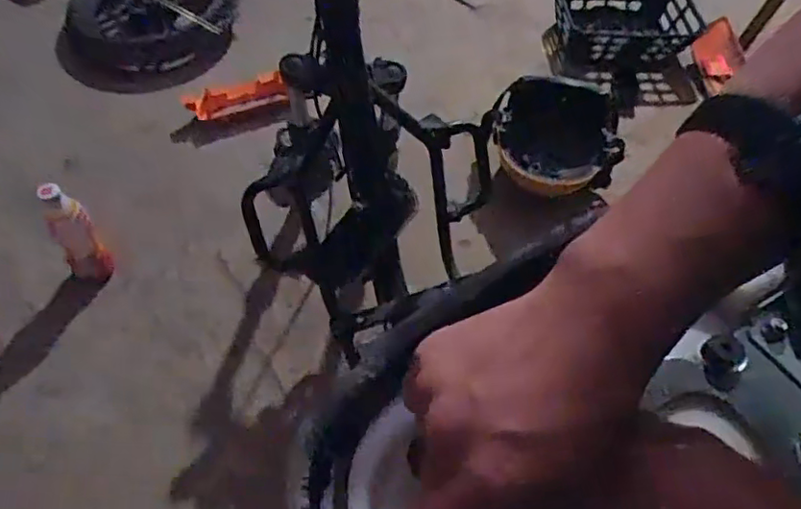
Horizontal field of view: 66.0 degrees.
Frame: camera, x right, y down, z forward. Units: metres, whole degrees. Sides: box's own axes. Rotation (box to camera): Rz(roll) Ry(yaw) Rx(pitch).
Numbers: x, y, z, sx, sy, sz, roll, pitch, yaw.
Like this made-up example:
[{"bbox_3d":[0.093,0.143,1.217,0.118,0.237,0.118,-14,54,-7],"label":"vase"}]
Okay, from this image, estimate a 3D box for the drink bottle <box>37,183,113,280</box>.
[{"bbox_3d":[-0.511,-0.032,0.962,0.057,0.202,0.060,40,61,21],"label":"drink bottle"}]

